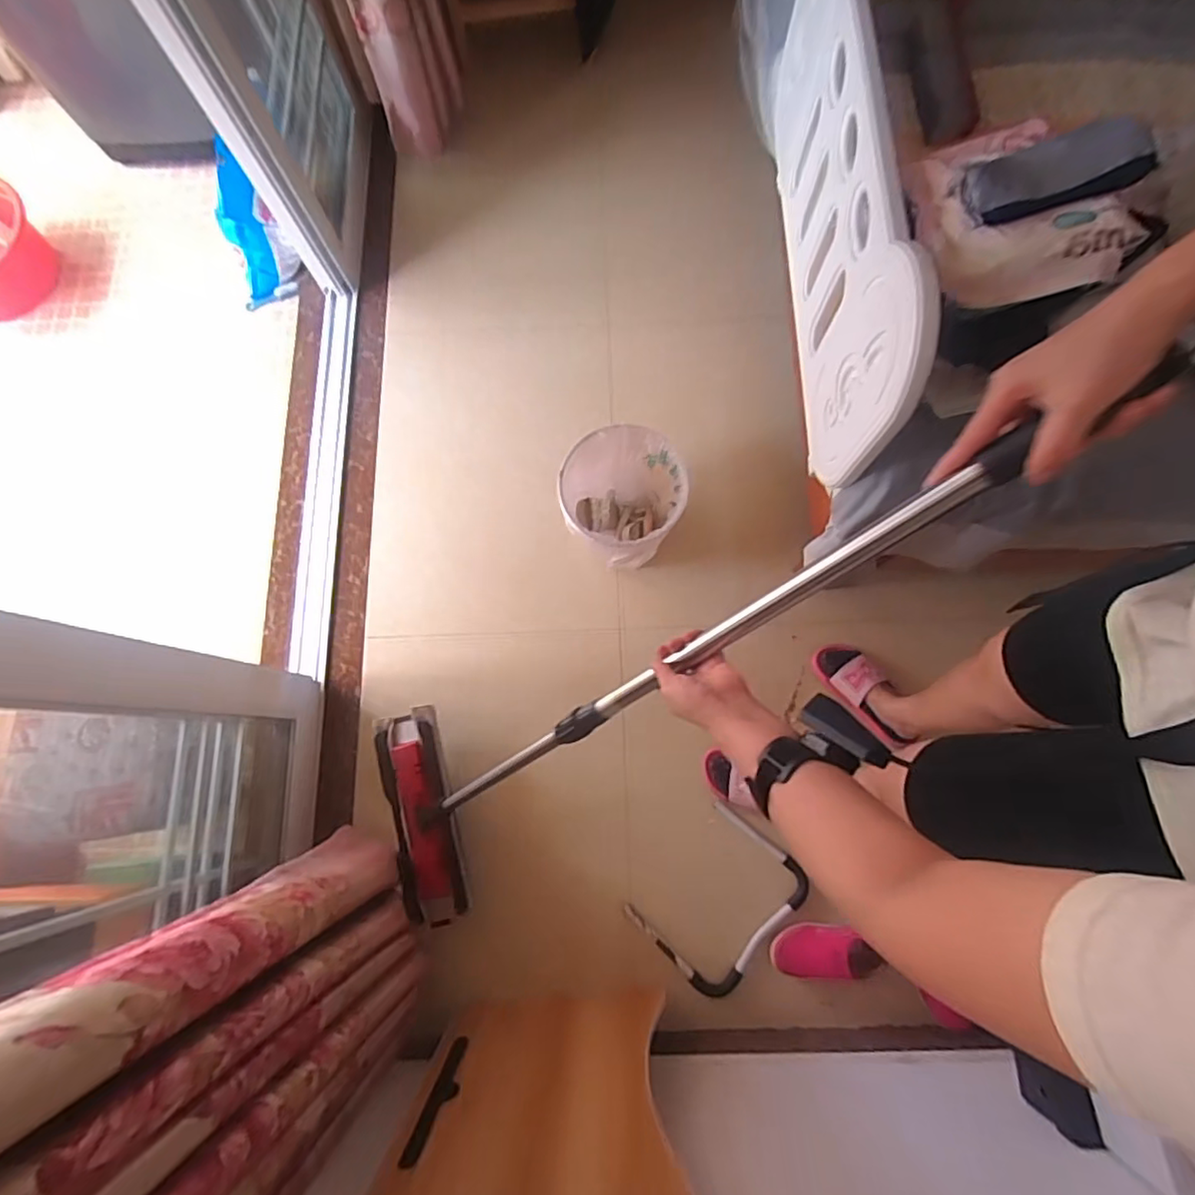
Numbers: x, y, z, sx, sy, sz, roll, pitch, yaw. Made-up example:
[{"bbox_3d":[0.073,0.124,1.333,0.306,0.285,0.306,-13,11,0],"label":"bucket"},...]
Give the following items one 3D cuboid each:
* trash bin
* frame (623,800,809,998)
[{"bbox_3d":[0.050,-0.187,1.251,0.237,0.211,0.251,-1,75,2],"label":"trash bin"},{"bbox_3d":[0.245,0.601,1.207,0.238,0.021,0.308,42,81,11],"label":"frame"}]

